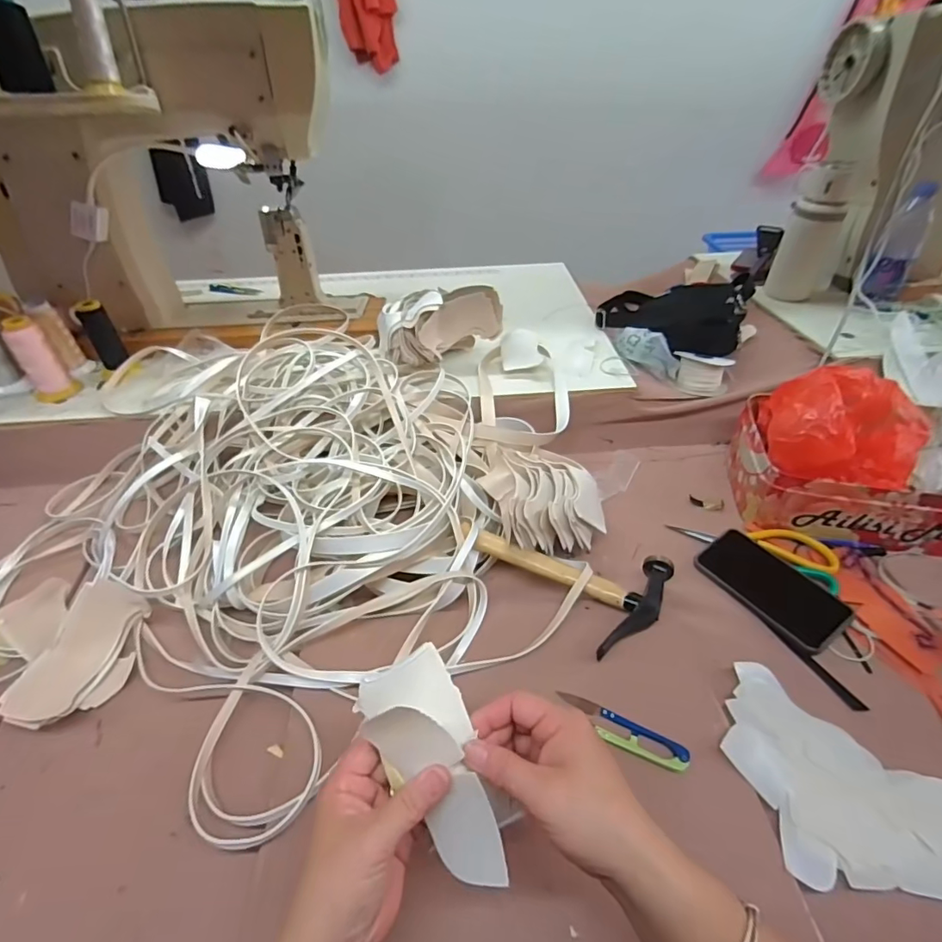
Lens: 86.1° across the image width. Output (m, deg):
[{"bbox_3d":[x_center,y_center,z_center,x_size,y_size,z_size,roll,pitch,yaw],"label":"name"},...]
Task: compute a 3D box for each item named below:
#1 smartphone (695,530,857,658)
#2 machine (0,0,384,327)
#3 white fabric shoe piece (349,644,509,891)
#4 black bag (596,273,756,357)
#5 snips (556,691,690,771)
[{"bbox_3d":[0.351,0.133,0.590,0.084,0.016,0.154,-41,53,-7],"label":"smartphone"},{"bbox_3d":[-0.468,-0.435,0.798,0.558,0.417,0.186,-5,42,-3],"label":"machine"},{"bbox_3d":[-0.016,0.185,0.312,0.059,0.058,0.138,-22,71,-21],"label":"white fabric shoe piece"},{"bbox_3d":[0.346,-0.288,0.881,0.247,0.081,0.187,27,49,28],"label":"black bag"},{"bbox_3d":[0.136,0.234,0.457,0.117,0.008,0.028,19,46,21],"label":"snips"}]

